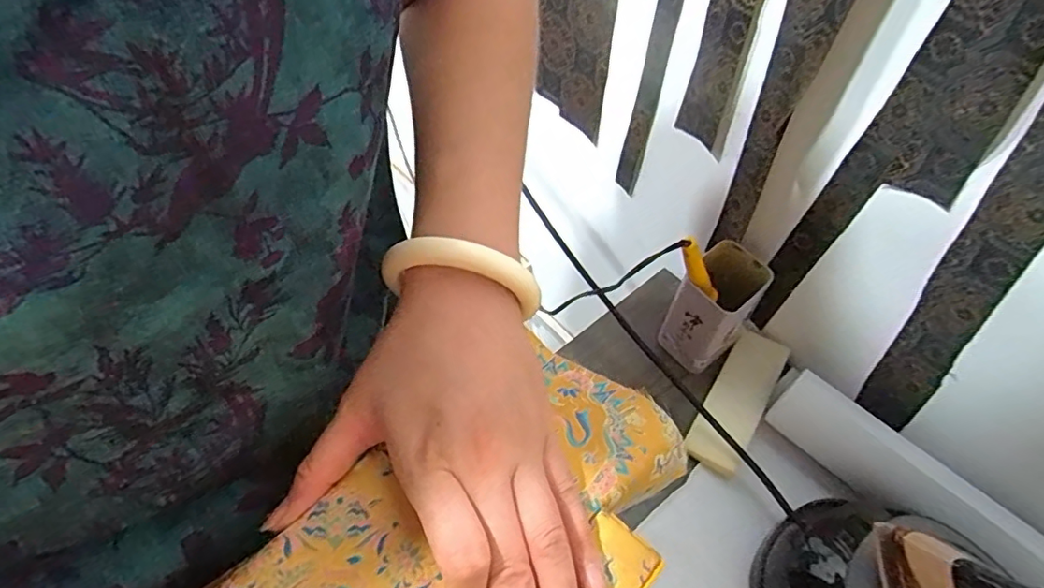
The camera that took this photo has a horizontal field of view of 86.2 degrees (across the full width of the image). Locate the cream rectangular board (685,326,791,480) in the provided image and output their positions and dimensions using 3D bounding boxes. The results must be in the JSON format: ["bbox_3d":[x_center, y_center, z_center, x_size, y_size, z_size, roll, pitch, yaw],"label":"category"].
[{"bbox_3d":[0.207,0.093,0.532,0.045,0.025,0.152,29,58,19],"label":"cream rectangular board"}]

